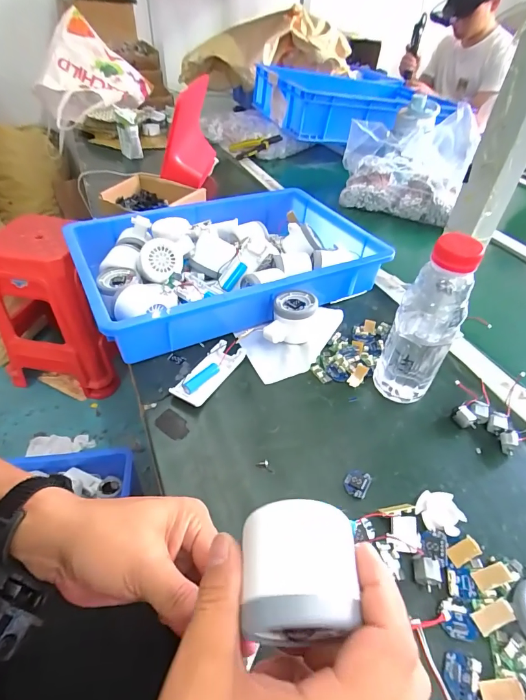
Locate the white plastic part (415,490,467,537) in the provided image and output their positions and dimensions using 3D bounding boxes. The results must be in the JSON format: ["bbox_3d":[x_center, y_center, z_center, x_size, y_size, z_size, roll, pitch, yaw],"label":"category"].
[{"bbox_3d":[0.165,0.152,0.353,0.043,0.009,0.038,0,43,-4],"label":"white plastic part"}]

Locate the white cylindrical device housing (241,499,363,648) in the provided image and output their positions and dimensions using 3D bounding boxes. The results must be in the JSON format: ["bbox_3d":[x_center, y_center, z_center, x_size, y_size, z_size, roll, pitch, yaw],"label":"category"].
[{"bbox_3d":[0.017,0.113,0.191,0.052,0.050,0.055,-1,44,1],"label":"white cylindrical device housing"}]

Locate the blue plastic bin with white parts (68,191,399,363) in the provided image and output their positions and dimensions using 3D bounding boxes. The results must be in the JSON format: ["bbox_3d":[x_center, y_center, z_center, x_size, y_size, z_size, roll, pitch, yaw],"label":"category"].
[{"bbox_3d":[-0.050,-0.143,0.596,0.433,0.090,0.283,-18,47,-22],"label":"blue plastic bin with white parts"}]

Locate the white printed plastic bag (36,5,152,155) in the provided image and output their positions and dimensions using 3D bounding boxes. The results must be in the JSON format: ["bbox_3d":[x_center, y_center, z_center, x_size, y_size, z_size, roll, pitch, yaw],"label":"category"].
[{"bbox_3d":[-0.511,-0.824,1.182,0.367,0.306,0.206,-29,52,-30],"label":"white printed plastic bag"}]

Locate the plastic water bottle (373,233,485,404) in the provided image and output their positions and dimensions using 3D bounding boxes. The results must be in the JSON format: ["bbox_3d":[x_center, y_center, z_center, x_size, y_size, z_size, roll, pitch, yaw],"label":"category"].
[{"bbox_3d":[0.169,-0.025,0.400,0.063,0.197,0.054,21,46,18],"label":"plastic water bottle"}]

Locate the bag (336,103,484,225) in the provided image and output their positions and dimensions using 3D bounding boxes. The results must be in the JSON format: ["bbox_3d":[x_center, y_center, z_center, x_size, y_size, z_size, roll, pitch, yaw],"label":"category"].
[{"bbox_3d":[0.313,-0.424,0.851,0.263,0.185,0.151,21,46,18],"label":"bag"}]

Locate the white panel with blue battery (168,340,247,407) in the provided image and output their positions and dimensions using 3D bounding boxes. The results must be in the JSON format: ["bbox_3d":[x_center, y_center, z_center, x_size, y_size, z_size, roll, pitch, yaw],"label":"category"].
[{"bbox_3d":[-0.066,0.024,0.458,0.036,0.015,0.102,24,47,21],"label":"white panel with blue battery"}]

